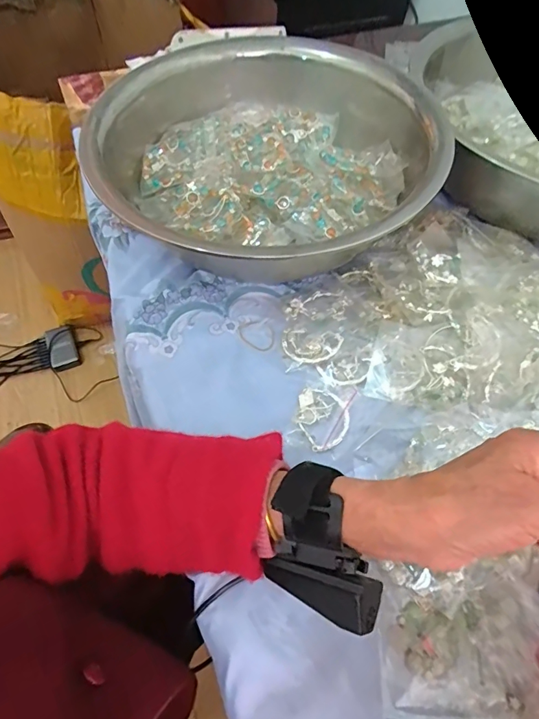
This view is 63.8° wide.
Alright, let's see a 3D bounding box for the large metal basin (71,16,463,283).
[{"bbox_3d":[0.006,-0.219,0.475,0.325,0.099,0.325,2,57,-3],"label":"large metal basin"}]

